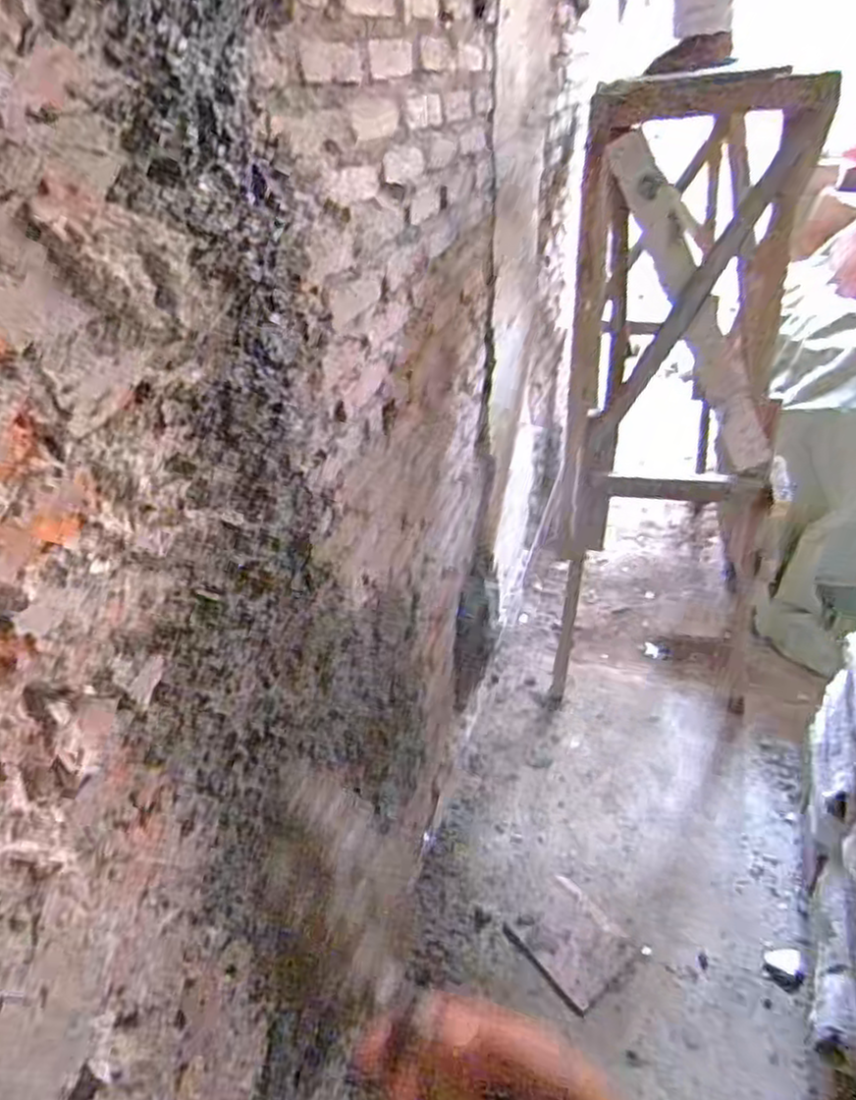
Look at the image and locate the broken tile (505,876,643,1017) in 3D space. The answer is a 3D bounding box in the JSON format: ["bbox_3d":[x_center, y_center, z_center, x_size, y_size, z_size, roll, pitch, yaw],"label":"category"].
[{"bbox_3d":[0.301,0.813,1.529,0.184,0.018,0.220,-24,39,-29],"label":"broken tile"}]

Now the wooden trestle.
[{"bbox_3d":[0.604,-0.319,1.794,0.499,1.393,0.358,0,34,4],"label":"wooden trestle"}]

